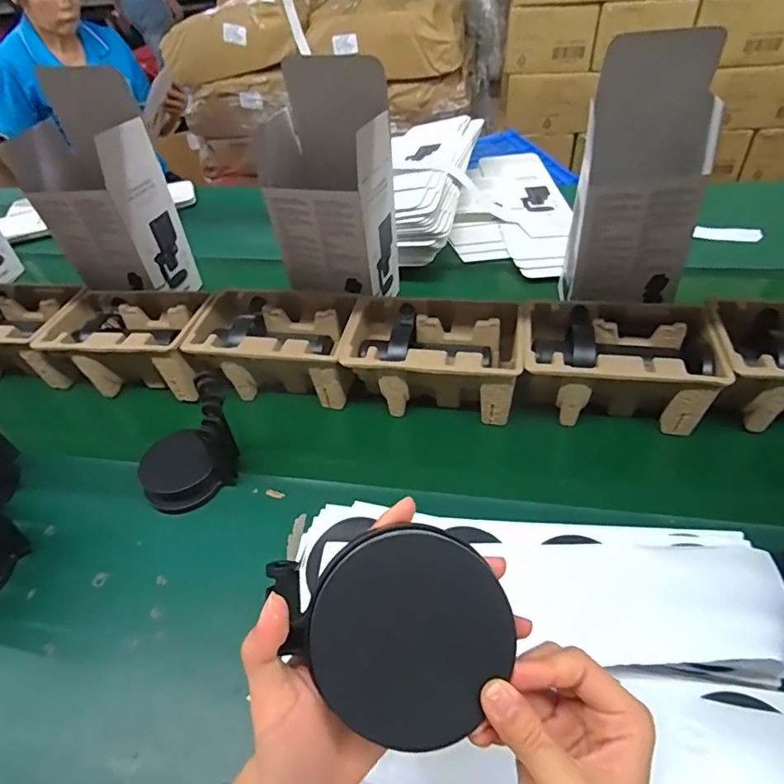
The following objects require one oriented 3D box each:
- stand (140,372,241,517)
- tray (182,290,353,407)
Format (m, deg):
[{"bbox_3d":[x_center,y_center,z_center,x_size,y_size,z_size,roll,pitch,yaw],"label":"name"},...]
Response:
[{"bbox_3d":[-0.247,0.063,0.604,0.119,0.119,0.086,-20,48,-15],"label":"stand"},{"bbox_3d":[-0.159,-0.065,0.738,0.226,0.100,0.133,7,47,10],"label":"tray"}]

